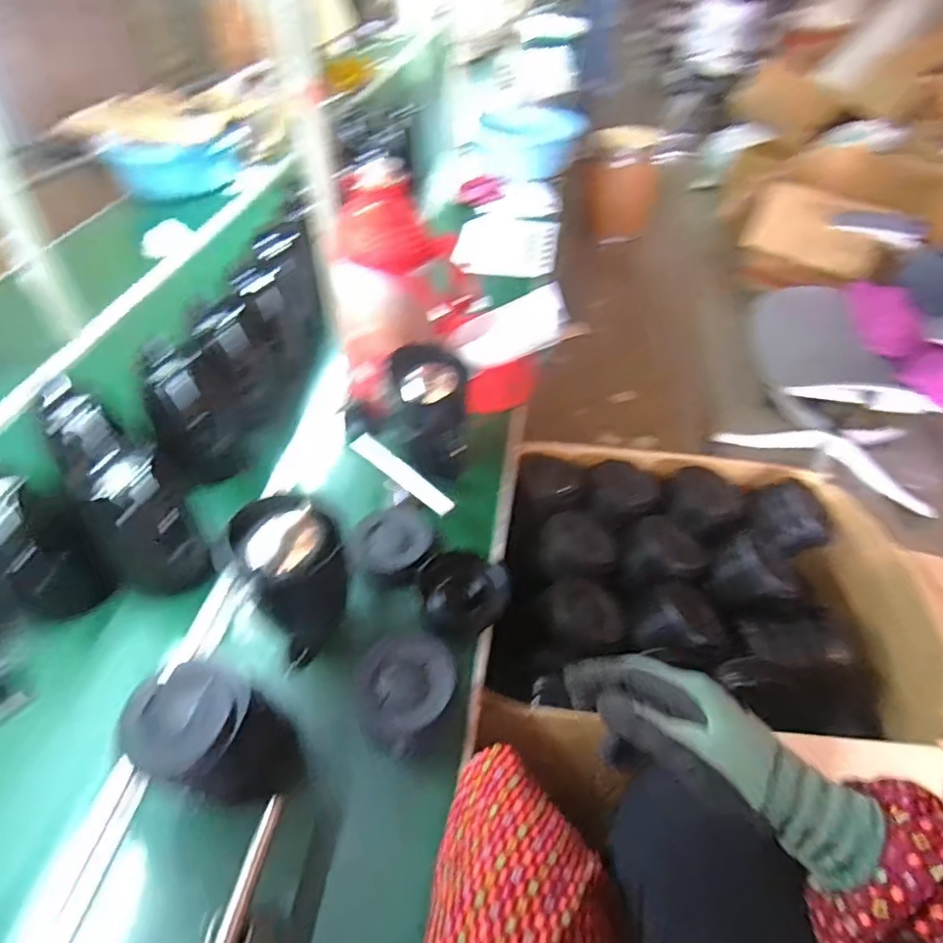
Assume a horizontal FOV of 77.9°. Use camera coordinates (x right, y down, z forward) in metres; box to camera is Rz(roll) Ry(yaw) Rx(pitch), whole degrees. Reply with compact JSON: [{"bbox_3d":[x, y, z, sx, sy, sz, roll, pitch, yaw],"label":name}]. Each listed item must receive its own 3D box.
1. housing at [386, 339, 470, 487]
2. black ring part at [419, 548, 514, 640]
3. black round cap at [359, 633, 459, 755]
[{"bbox_3d":[-0.060,-0.083,0.875,0.115,0.206,0.084,-13,8,-14],"label":"housing"},{"bbox_3d":[-0.006,0.161,0.773,0.119,0.028,0.122,-5,46,-7],"label":"black ring part"},{"bbox_3d":[-0.072,0.243,0.660,0.106,0.045,0.101,1,46,-1],"label":"black round cap"}]

